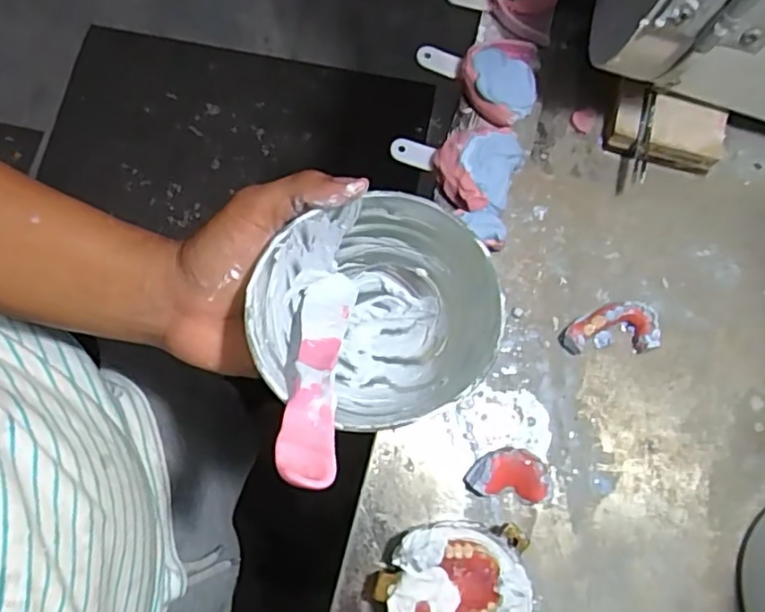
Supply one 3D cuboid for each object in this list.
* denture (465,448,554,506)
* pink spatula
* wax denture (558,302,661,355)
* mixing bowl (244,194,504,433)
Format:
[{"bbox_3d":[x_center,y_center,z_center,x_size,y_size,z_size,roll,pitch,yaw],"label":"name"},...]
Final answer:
[{"bbox_3d":[0.090,0.118,0.435,0.058,0.015,0.034,10,75,2],"label":"denture"},{"bbox_3d":[-0.033,0.031,0.325,0.028,0.012,0.159,2,35,0],"label":"pink spatula"},{"bbox_3d":[0.170,0.016,0.464,0.070,0.021,0.035,-1,75,-1],"label":"wax denture"},{"bbox_3d":[-0.005,0.011,0.362,0.127,0.085,0.116,0,75,-1],"label":"mixing bowl"}]

